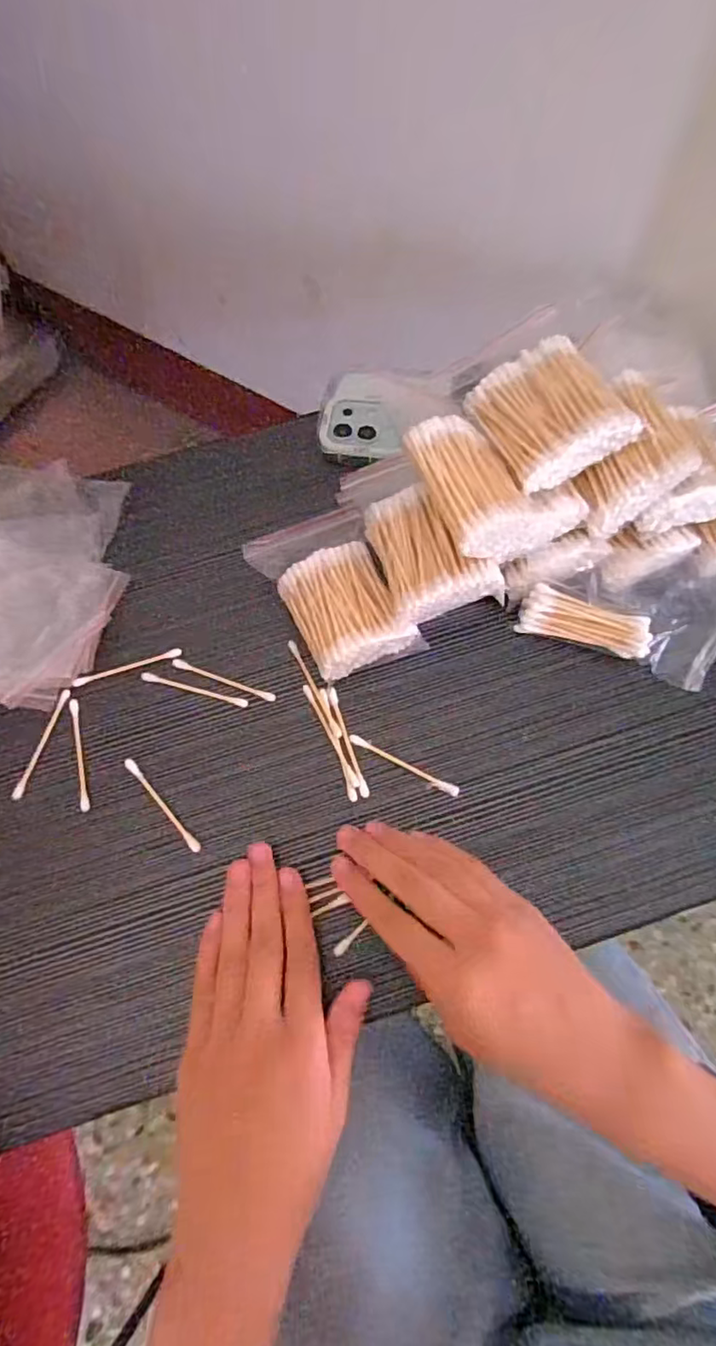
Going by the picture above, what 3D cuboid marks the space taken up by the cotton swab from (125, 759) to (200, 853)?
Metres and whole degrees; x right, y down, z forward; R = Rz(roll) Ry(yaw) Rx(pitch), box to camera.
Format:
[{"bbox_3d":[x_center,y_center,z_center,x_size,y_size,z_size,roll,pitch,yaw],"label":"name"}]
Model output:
[{"bbox_3d":[-0.115,0.077,0.339,0.006,0.006,0.070,-41,75,-11],"label":"cotton swab"}]

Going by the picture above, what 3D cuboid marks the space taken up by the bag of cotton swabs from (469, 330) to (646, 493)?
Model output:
[{"bbox_3d":[0.104,-0.140,0.317,0.064,0.024,0.071,-31,70,14],"label":"bag of cotton swabs"}]

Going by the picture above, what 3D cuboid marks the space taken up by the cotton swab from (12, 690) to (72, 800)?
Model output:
[{"bbox_3d":[-0.191,0.043,0.352,0.005,0.004,0.069,16,73,7],"label":"cotton swab"}]

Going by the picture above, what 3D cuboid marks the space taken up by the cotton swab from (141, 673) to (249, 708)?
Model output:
[{"bbox_3d":[-0.102,0.010,0.362,0.069,0.004,0.006,15,73,7],"label":"cotton swab"}]

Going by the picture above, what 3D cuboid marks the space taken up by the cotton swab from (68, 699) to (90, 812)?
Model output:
[{"bbox_3d":[-0.169,0.048,0.352,0.005,0.004,0.070,-15,72,-3],"label":"cotton swab"}]

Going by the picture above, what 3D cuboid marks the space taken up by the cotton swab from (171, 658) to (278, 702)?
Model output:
[{"bbox_3d":[-0.084,0.004,0.363,0.070,0.007,0.006,18,74,8],"label":"cotton swab"}]

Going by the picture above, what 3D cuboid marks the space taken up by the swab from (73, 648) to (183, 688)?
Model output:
[{"bbox_3d":[-0.146,-0.004,0.369,0.068,0.006,0.007,-19,72,-4],"label":"swab"}]

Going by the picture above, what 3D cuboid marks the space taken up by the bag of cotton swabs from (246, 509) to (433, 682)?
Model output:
[{"bbox_3d":[-0.016,-0.049,0.365,0.075,0.038,0.109,-24,73,-6],"label":"bag of cotton swabs"}]

